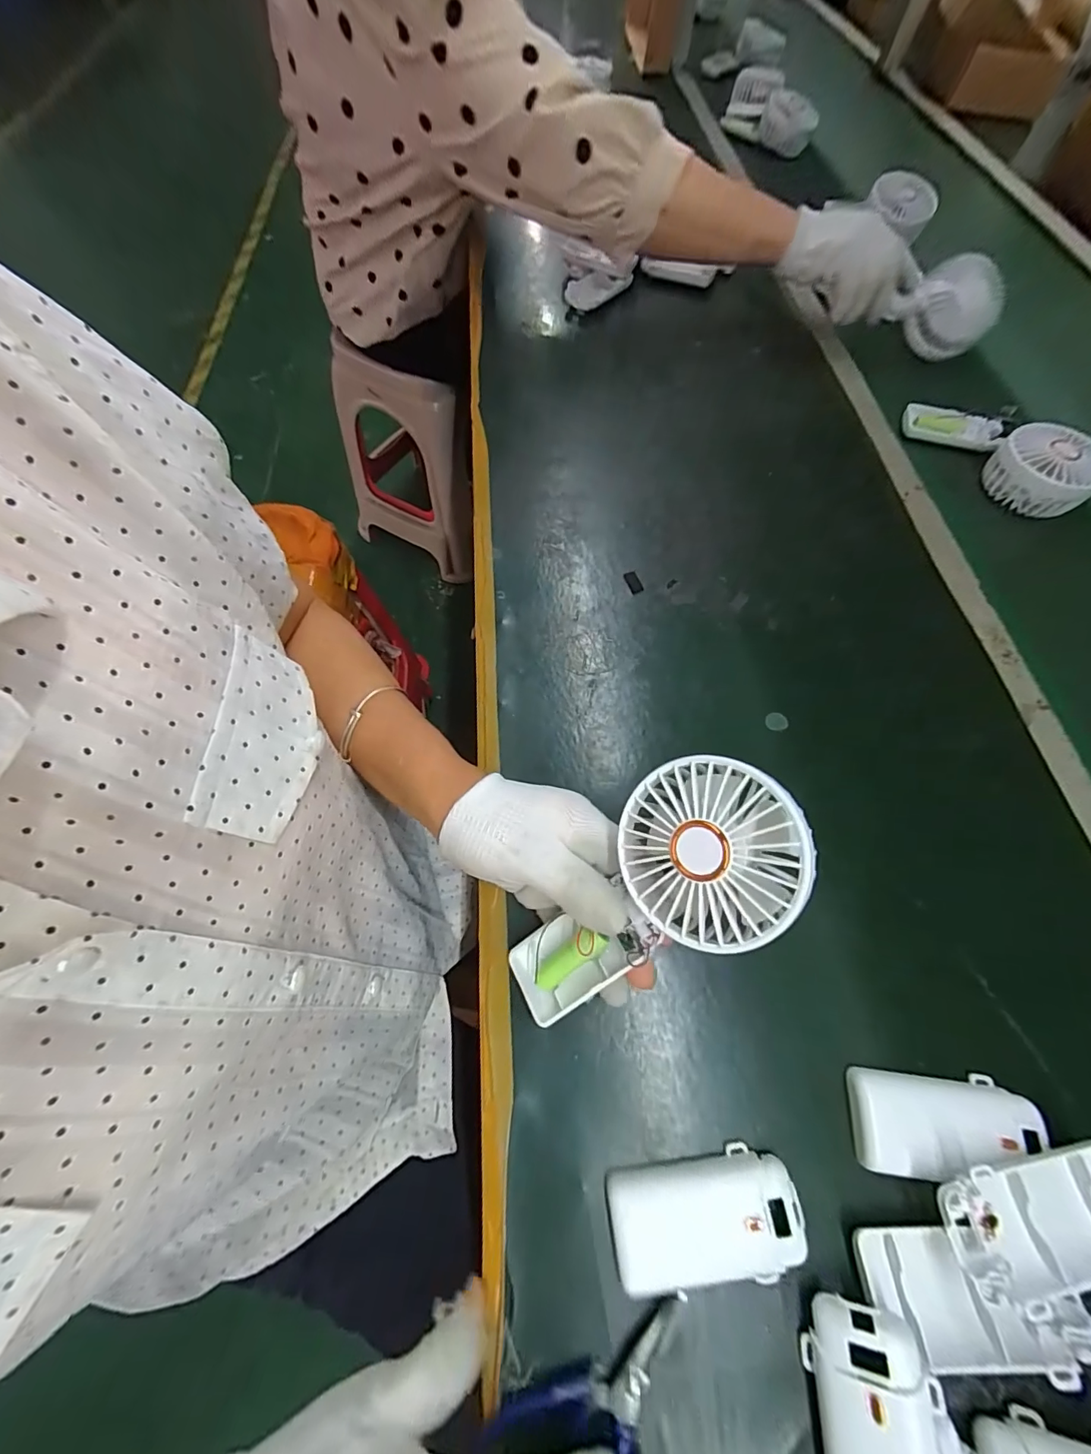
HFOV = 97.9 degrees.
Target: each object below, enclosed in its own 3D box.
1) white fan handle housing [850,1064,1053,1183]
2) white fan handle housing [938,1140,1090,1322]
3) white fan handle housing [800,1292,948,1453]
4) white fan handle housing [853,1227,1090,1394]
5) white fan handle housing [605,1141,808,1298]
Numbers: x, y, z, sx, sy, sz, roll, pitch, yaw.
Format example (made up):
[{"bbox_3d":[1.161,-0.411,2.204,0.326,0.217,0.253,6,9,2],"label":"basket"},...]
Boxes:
[{"bbox_3d":[0.210,0.211,0.250,0.089,0.018,0.044,2,65,2],"label":"white fan handle housing"},{"bbox_3d":[0.239,0.237,0.229,0.098,0.018,0.049,-11,65,-5],"label":"white fan handle housing"},{"bbox_3d":[0.142,0.307,0.199,0.045,0.027,0.091,2,65,1],"label":"white fan handle housing"},{"bbox_3d":[0.197,0.267,0.221,0.095,0.020,0.042,3,65,2],"label":"white fan handle housing"},{"bbox_3d":[0.080,0.248,0.239,0.093,0.013,0.046,-7,65,-3],"label":"white fan handle housing"}]

